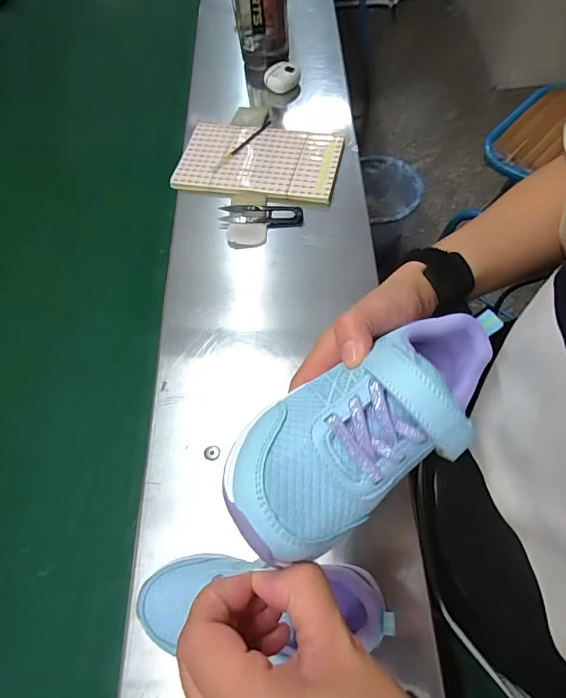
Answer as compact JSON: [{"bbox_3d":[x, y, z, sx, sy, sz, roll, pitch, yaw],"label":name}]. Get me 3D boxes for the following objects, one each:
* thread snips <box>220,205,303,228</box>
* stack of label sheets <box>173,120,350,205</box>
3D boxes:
[{"bbox_3d":[-0.026,-0.164,0.540,0.099,0.011,0.025,3,62,7],"label":"thread snips"},{"bbox_3d":[-0.031,-0.253,0.588,0.208,0.010,0.134,8,63,10],"label":"stack of label sheets"}]

